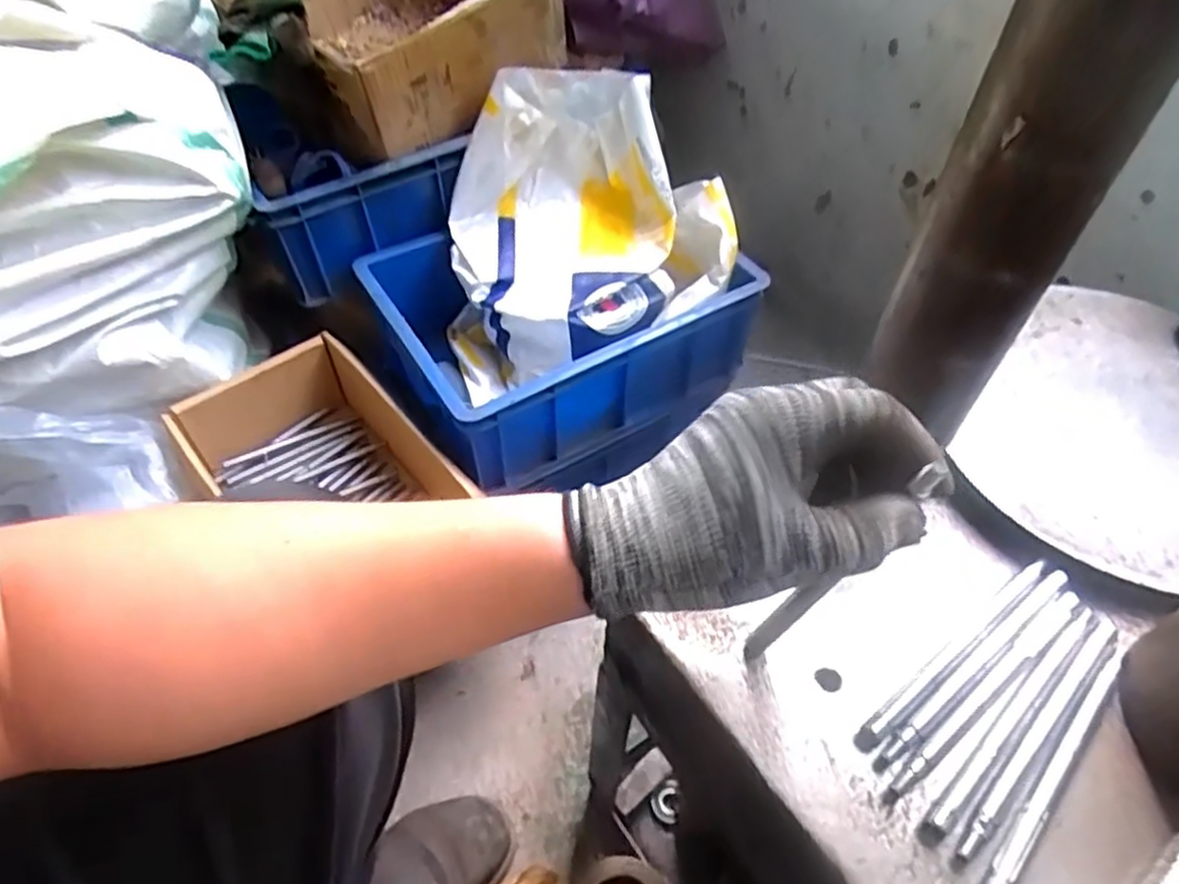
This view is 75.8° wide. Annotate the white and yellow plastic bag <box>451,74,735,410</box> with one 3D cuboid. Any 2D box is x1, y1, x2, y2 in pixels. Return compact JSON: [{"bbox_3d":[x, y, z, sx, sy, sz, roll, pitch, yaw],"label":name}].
[{"bbox_3d":[-0.011,-0.246,0.890,0.323,0.241,0.282,-9,52,-9],"label":"white and yellow plastic bag"}]

